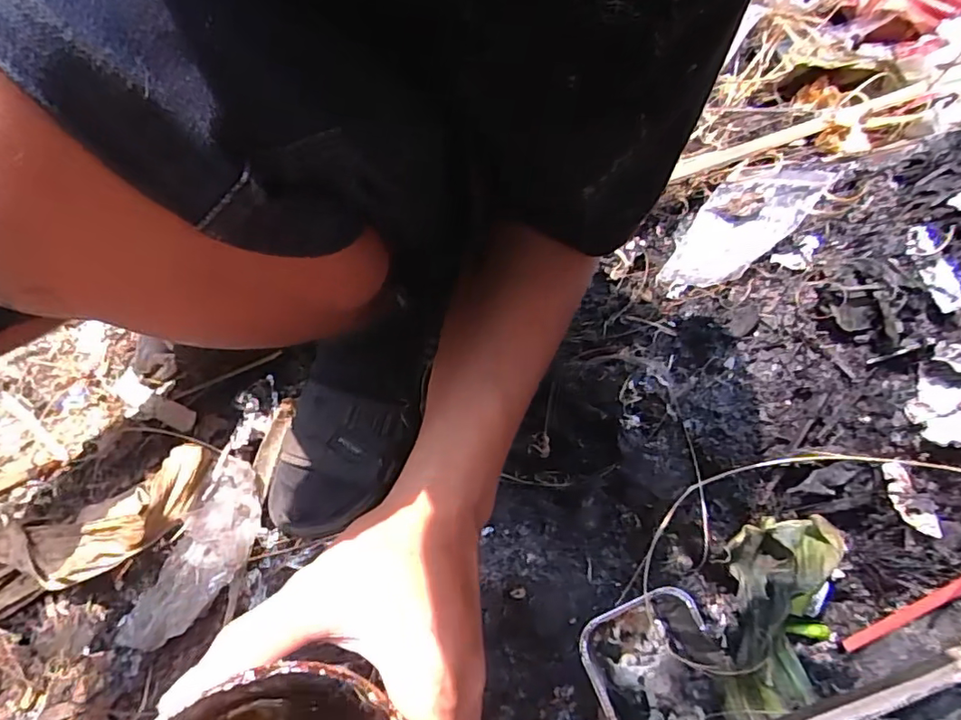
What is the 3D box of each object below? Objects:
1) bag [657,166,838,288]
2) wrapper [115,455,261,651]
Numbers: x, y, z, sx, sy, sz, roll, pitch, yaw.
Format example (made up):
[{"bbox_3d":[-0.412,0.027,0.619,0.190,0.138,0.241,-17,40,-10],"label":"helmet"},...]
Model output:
[{"bbox_3d":[0.212,-0.112,0.456,0.138,0.020,0.083,-47,37,-3],"label":"bag"},{"bbox_3d":[-0.244,0.166,0.490,0.074,0.034,0.161,17,54,15],"label":"wrapper"}]

